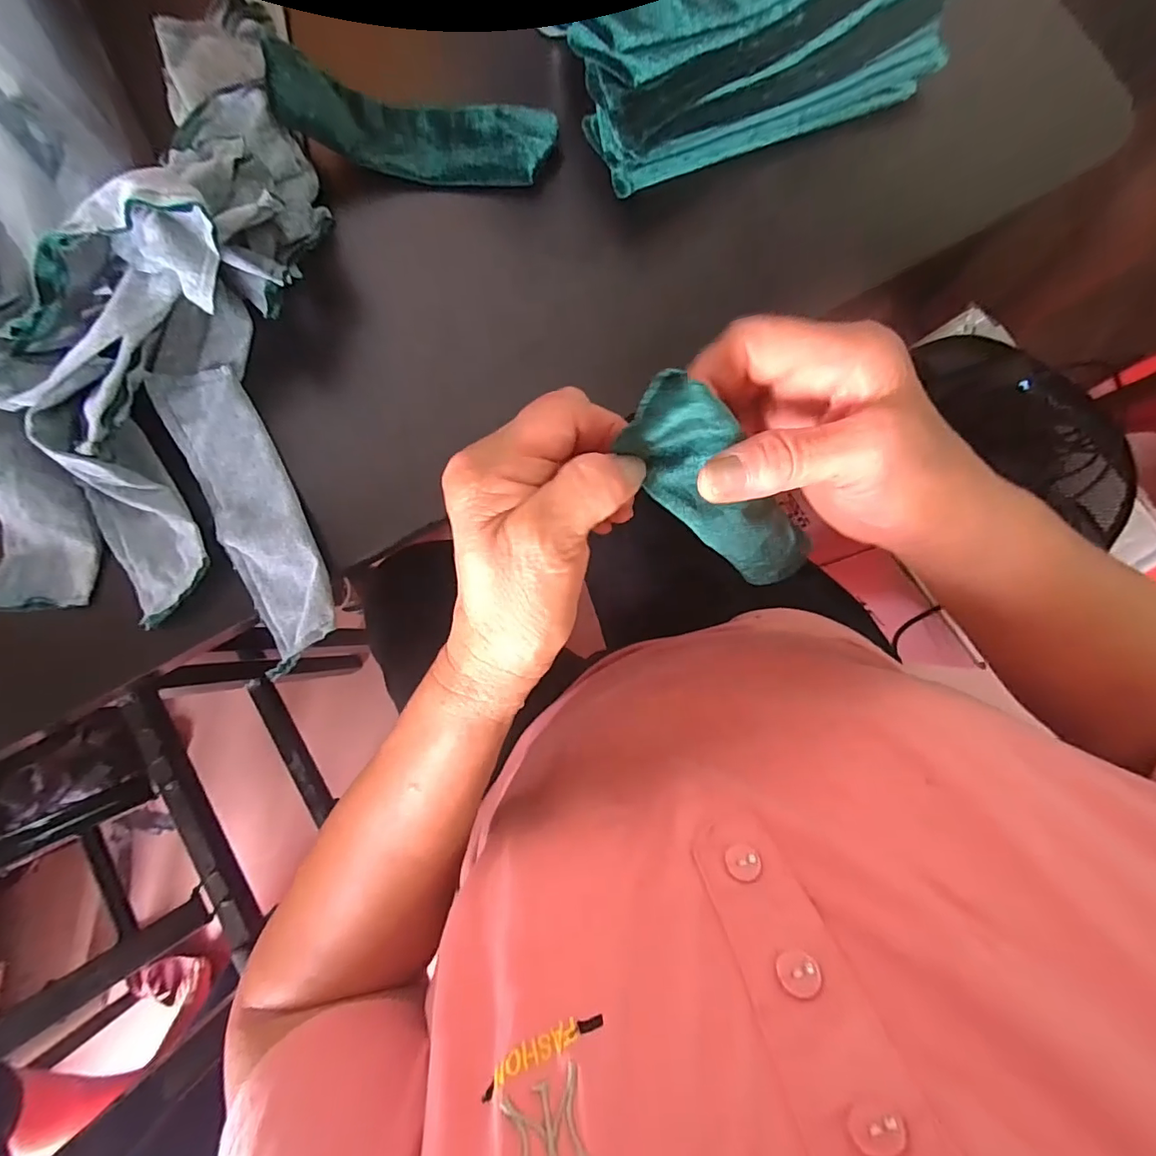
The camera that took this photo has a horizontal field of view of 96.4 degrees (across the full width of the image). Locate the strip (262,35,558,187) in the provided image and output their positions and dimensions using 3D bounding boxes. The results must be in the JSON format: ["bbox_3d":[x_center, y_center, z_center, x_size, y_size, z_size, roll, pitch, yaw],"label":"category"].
[{"bbox_3d":[-0.095,-0.265,0.302,0.161,0.040,0.046,11,86,7],"label":"strip"}]

